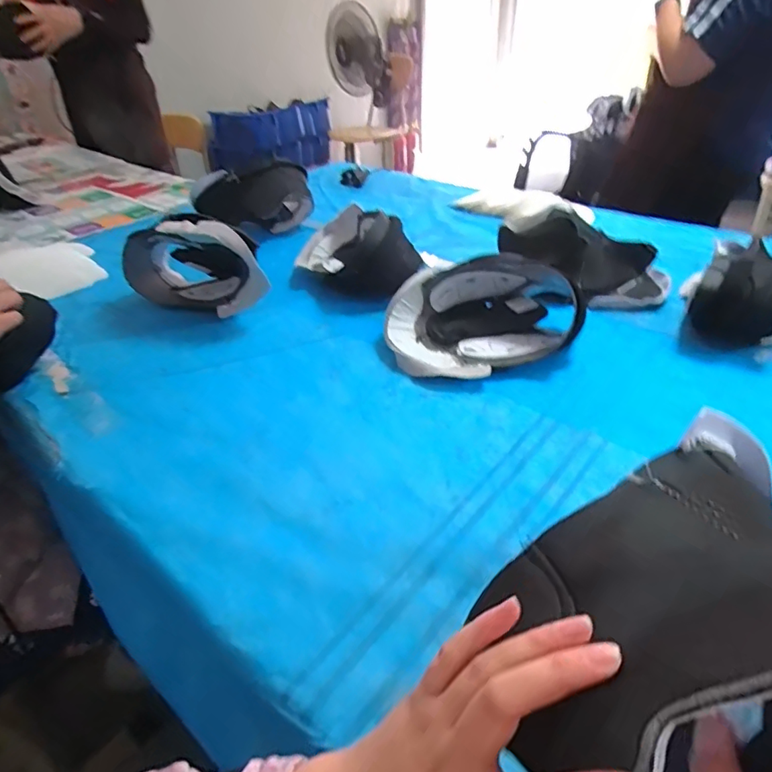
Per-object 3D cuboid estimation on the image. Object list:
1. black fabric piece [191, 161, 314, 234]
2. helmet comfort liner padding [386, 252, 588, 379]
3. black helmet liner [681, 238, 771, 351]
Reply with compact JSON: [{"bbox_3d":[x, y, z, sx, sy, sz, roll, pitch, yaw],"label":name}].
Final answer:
[{"bbox_3d":[-0.320,-0.435,1.219,0.291,0.144,0.085,-5,37,0],"label":"black fabric piece"},{"bbox_3d":[0.138,-0.100,0.748,0.267,0.113,0.186,-12,38,-10],"label":"helmet comfort liner padding"},{"bbox_3d":[0.494,-0.121,0.729,0.126,0.117,0.104,19,43,27],"label":"black helmet liner"}]

